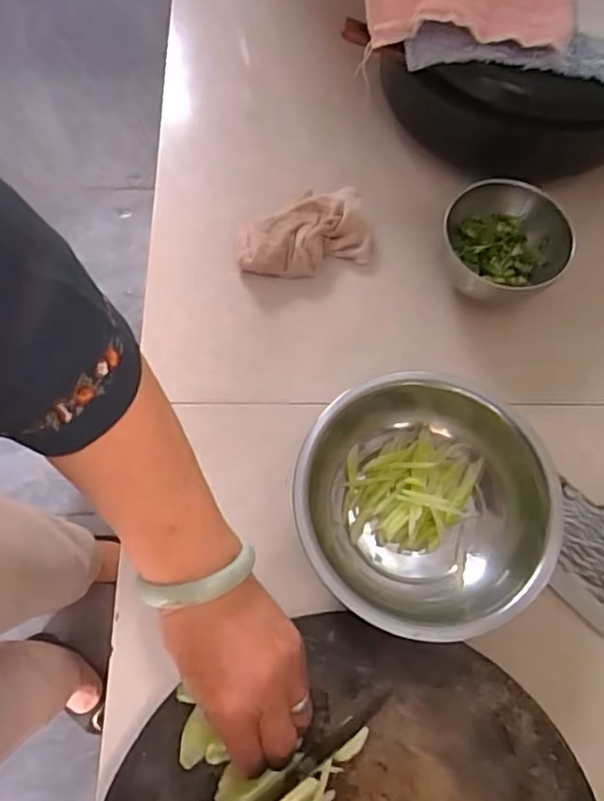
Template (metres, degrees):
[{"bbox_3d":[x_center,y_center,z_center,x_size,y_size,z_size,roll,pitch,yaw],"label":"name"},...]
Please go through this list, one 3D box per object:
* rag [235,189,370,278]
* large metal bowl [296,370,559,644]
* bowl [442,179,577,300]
[{"bbox_3d":[-0.001,-0.162,0.592,0.126,0.032,0.077,-15,70,-7],"label":"rag"},{"bbox_3d":[0.097,0.083,0.481,0.175,0.075,0.194,3,69,0],"label":"large metal bowl"},{"bbox_3d":[0.187,-0.144,0.573,0.113,0.068,0.102,43,74,13],"label":"bowl"}]

